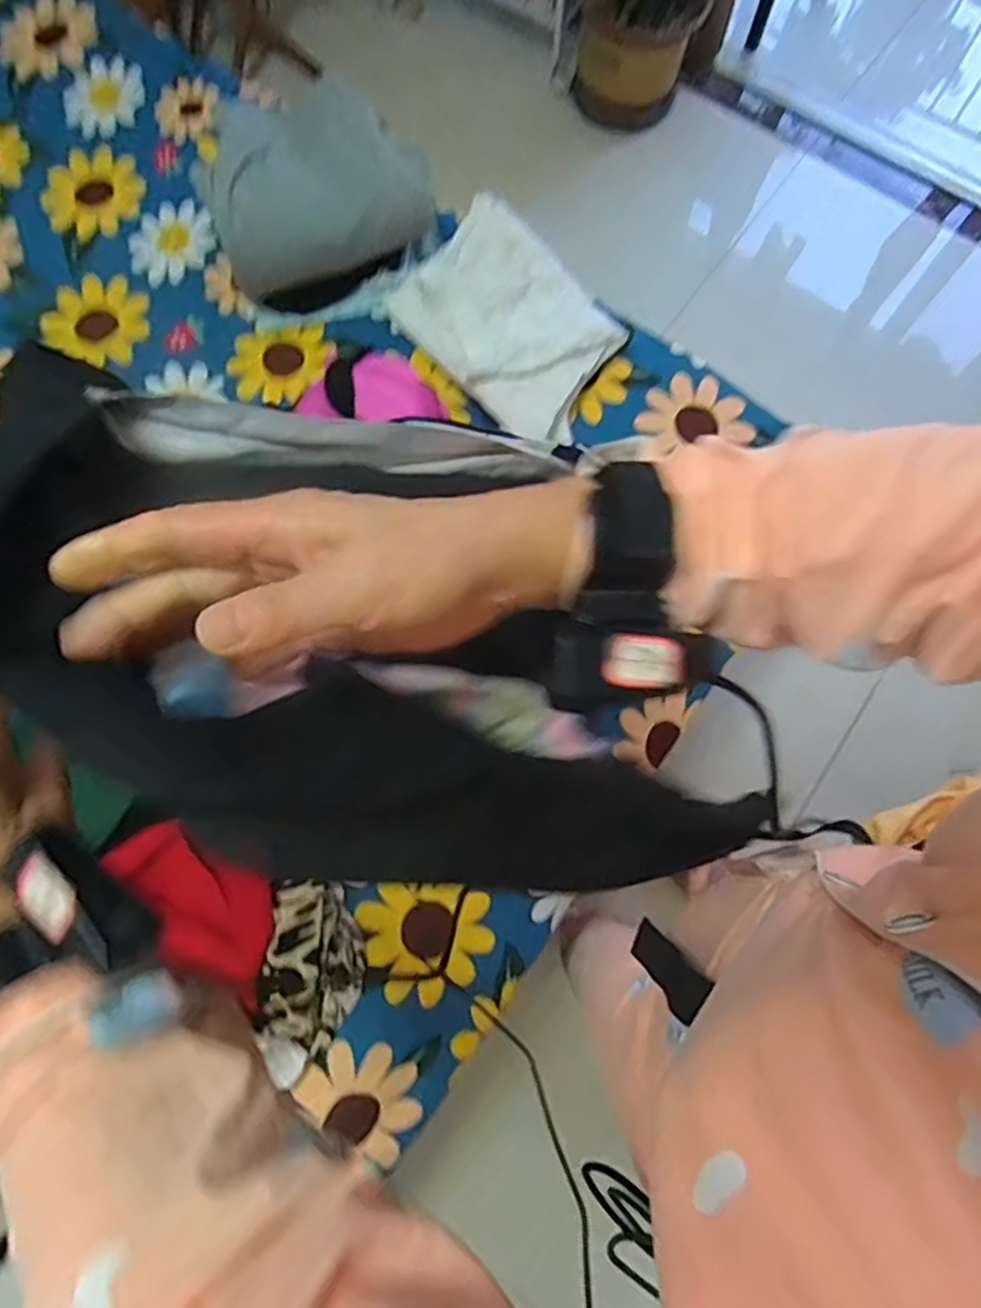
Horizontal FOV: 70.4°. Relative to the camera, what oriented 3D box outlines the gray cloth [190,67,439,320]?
[{"bbox_3d":[-0.220,-0.599,0.929,0.285,0.188,0.163,-26,76,-7],"label":"gray cloth"}]

